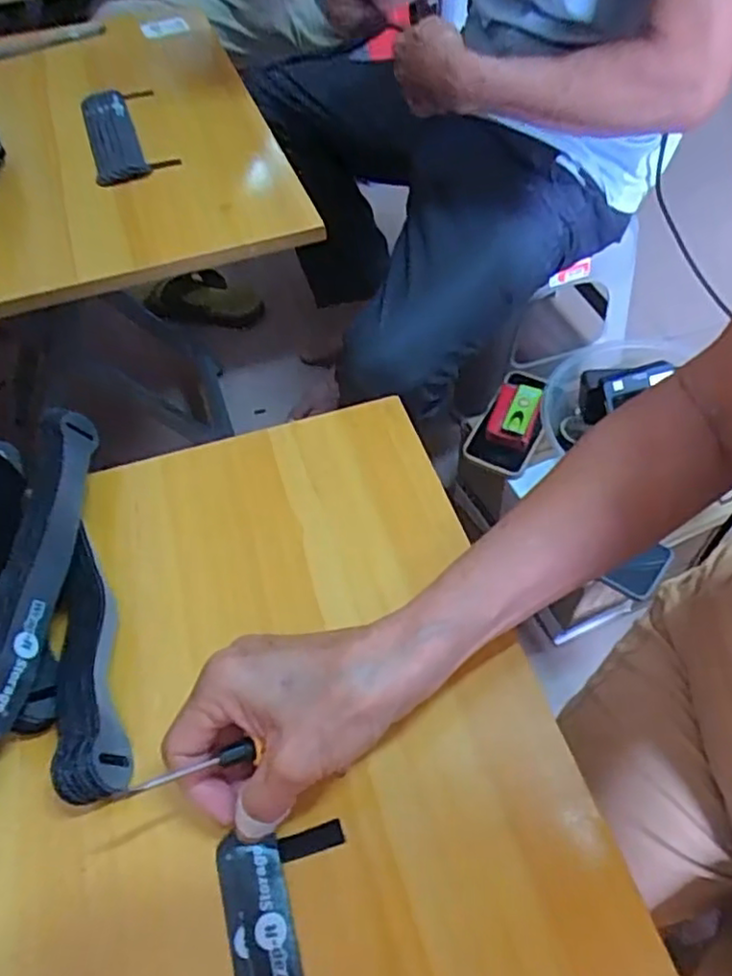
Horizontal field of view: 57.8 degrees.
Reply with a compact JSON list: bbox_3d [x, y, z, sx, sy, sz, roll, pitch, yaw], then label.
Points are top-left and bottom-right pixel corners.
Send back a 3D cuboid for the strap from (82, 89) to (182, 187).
[{"bbox_3d":[-0.252,-0.373,0.698,0.077,0.020,0.193,-17,54,-10],"label":"strap"}]

